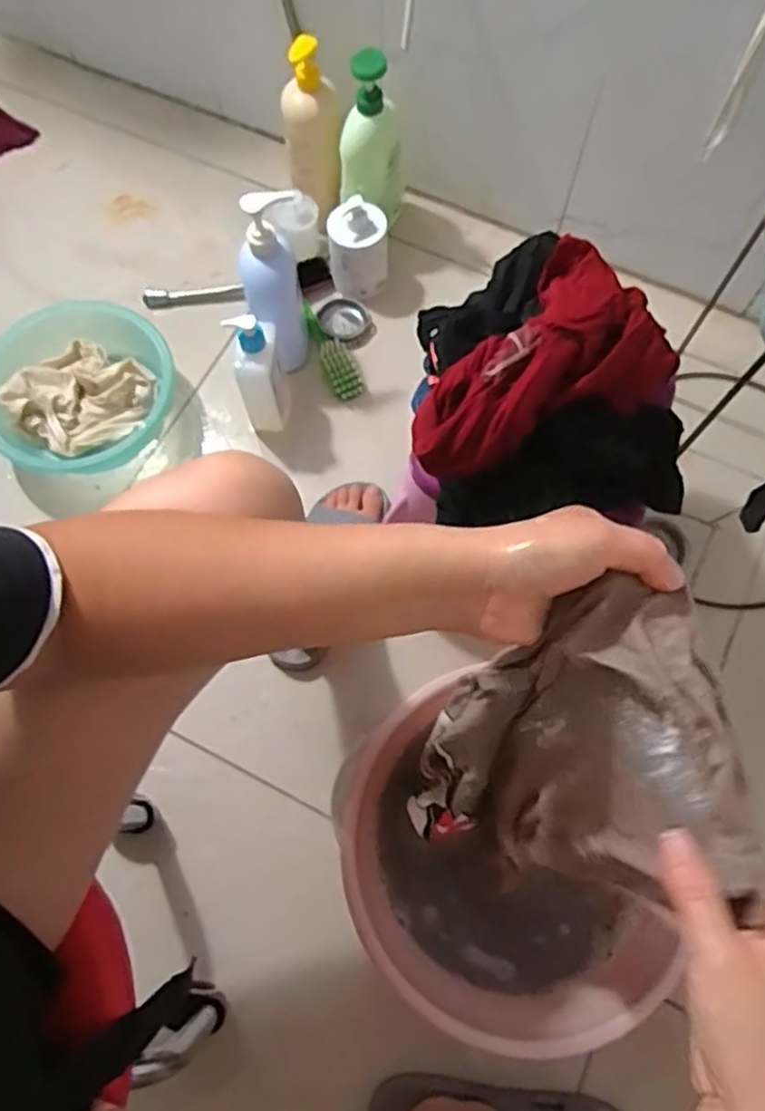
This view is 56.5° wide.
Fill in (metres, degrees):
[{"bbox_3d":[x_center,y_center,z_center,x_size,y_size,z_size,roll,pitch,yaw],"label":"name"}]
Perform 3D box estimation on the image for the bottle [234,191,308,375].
[{"bbox_3d":[-0.136,-0.349,0.940,0.094,0.261,0.071,-35,73,-11],"label":"bottle"}]

